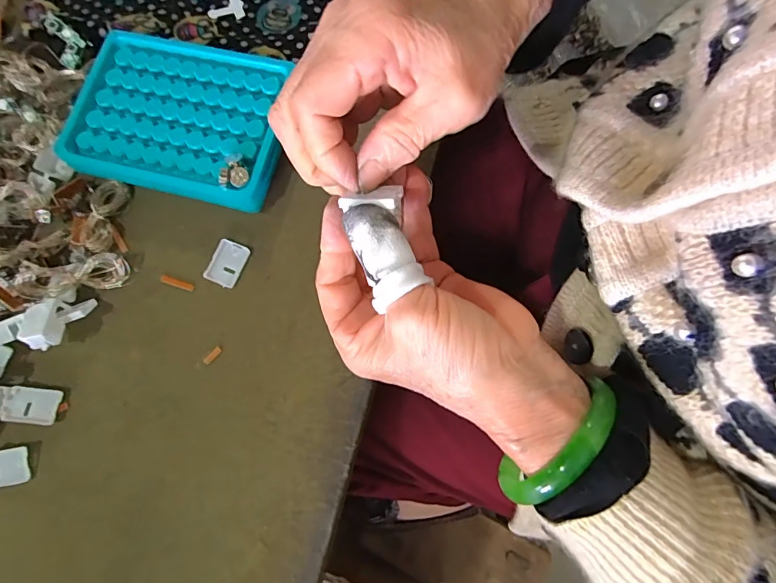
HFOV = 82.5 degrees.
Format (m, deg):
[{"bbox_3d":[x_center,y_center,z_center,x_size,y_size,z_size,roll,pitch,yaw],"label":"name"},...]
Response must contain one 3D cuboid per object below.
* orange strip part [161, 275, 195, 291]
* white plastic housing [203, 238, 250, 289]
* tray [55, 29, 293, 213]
[{"bbox_3d":[-0.130,-0.005,0.273,0.022,0.004,0.005,17,77,7],"label":"orange strip part"},{"bbox_3d":[-0.100,-0.018,0.274,0.019,0.004,0.028,23,78,8],"label":"white plastic housing"},{"bbox_3d":[-0.132,-0.116,0.283,0.138,0.024,0.104,14,76,6],"label":"tray"}]

